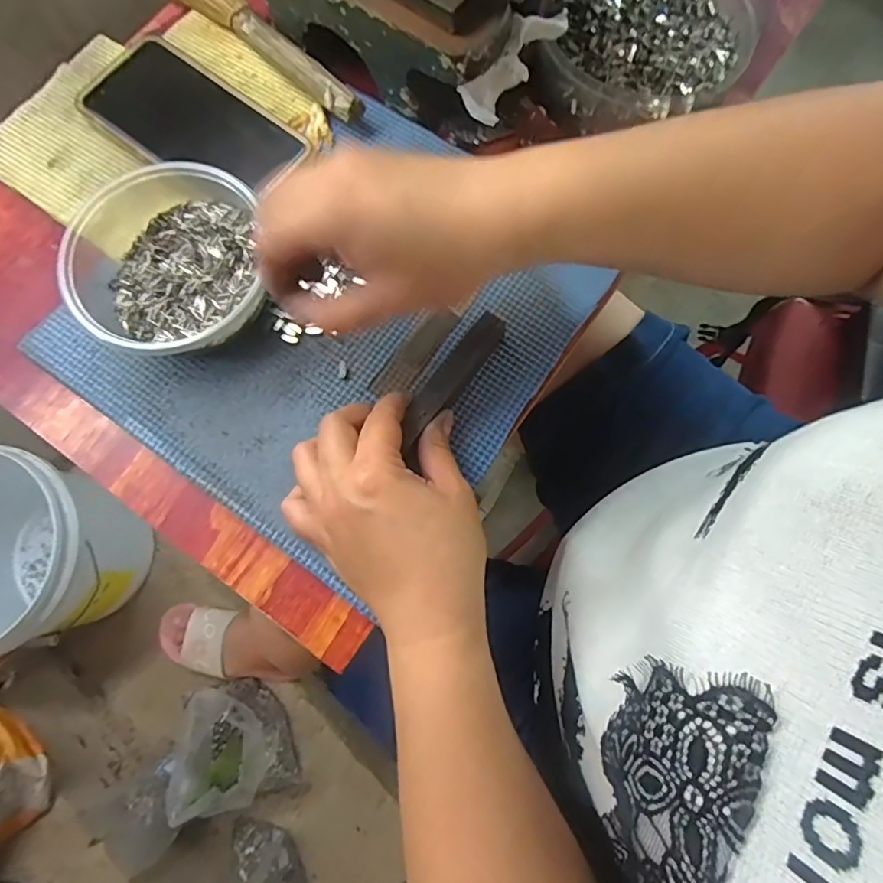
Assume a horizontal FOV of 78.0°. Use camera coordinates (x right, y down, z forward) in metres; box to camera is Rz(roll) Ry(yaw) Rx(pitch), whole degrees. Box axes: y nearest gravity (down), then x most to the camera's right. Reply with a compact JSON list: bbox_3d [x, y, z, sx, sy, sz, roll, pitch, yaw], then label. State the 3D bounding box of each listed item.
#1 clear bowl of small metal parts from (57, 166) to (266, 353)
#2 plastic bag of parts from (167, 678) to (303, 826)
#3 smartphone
[{"bbox_3d":[-0.168,-0.106,0.322,0.122,0.051,0.134,0,76,0],"label":"clear bowl of small metal parts"},{"bbox_3d":[-0.310,0.447,0.802,0.166,0.123,0.163,-10,76,-2],"label":"plastic bag of parts"},{"bbox_3d":[-0.166,-0.212,0.357,0.141,0.008,0.072,36,79,9],"label":"smartphone"}]

